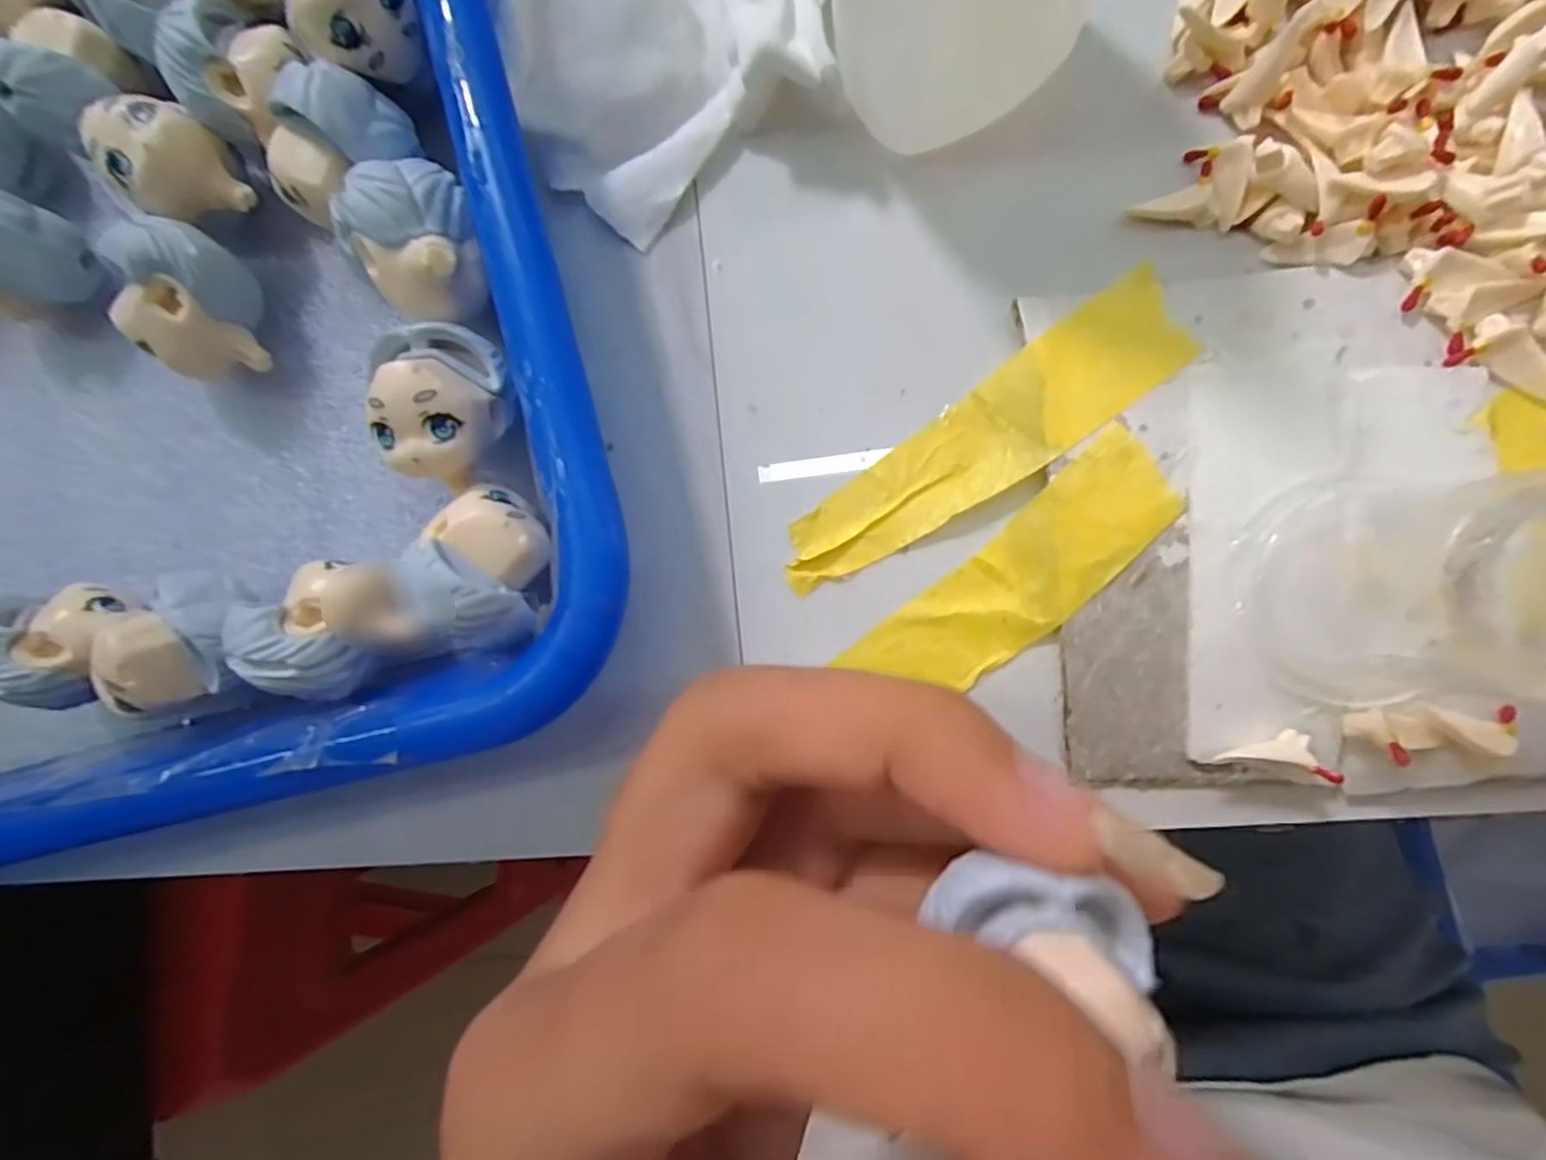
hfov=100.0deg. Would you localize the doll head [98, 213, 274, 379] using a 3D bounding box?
[{"bbox_3d":[-0.111,-0.053,0.126,0.017,0.026,0.025,4,89,9],"label":"doll head"}]

